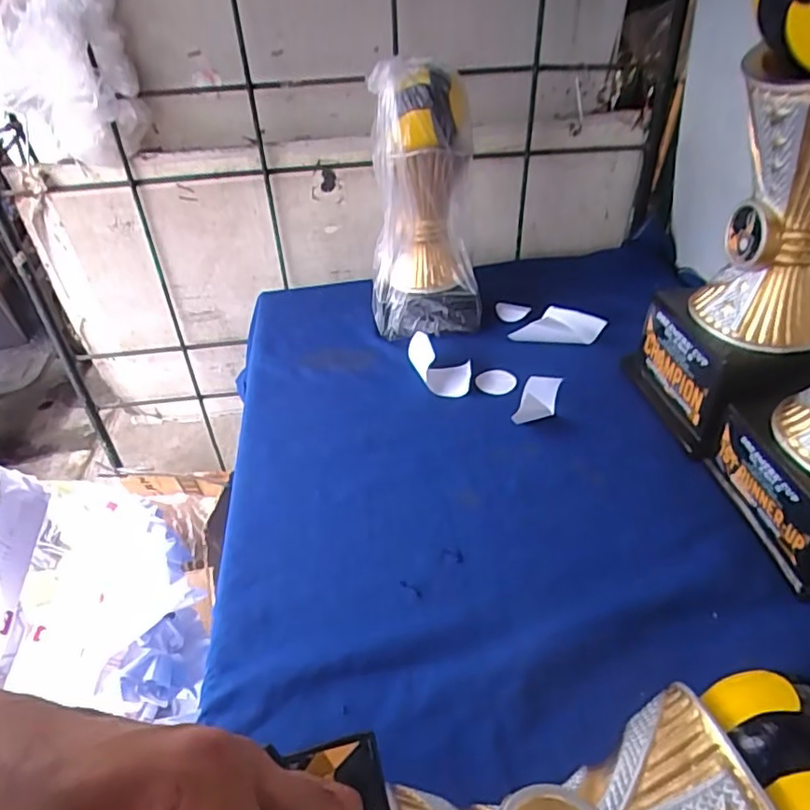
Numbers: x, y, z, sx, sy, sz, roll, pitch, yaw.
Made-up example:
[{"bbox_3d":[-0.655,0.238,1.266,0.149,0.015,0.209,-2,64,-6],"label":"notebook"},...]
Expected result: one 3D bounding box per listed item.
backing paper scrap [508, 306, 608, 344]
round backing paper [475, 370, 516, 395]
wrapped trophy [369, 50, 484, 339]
[{"bbox_3d":[0.215,-0.111,0.830,0.129,0.048,0.010,3,5,-1],"label":"backing paper scrap"},{"bbox_3d":[0.120,-0.029,0.781,0.050,0.007,0.043,7,50,18],"label":"round backing paper"},{"bbox_3d":[0.019,-0.262,0.805,0.145,0.341,0.110,-7,38,-3],"label":"wrapped trophy"}]

